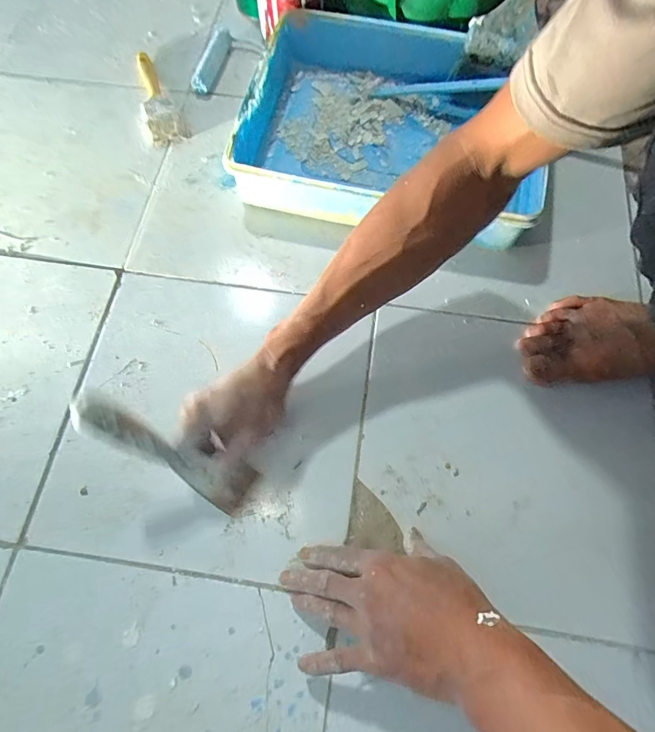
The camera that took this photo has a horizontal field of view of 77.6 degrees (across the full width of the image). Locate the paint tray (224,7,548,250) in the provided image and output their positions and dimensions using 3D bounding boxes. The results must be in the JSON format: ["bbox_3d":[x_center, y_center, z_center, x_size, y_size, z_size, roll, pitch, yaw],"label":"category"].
[{"bbox_3d":[0.070,-0.306,0.519,0.326,0.071,0.284,11,70,4],"label":"paint tray"}]

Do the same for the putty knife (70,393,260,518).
[{"bbox_3d":[-0.131,0.076,0.344,0.169,0.014,0.043,41,68,-33],"label":"putty knife"}]

